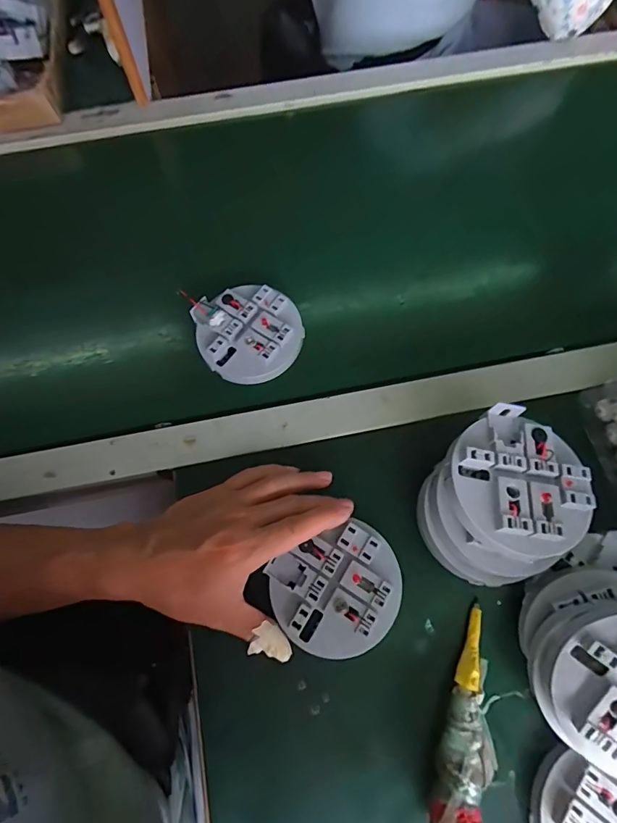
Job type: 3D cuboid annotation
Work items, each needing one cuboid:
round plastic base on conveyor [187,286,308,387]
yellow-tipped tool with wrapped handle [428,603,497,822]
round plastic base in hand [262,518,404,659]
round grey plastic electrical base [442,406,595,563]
[{"bbox_3d":[-0.057,-0.078,0.421,0.098,0.028,0.096,-1,72,2],"label":"round plastic base on conveyor"},{"bbox_3d":[0.113,0.222,0.307,0.035,0.041,0.147,14,74,7],"label":"yellow-tipped tool with wrapped handle"},{"bbox_3d":[0.024,0.142,0.337,0.098,0.013,0.085,-26,70,-7],"label":"round plastic base in hand"},{"bbox_3d":[0.149,0.051,0.309,0.095,0.023,0.093,-1,72,2],"label":"round grey plastic electrical base"}]

